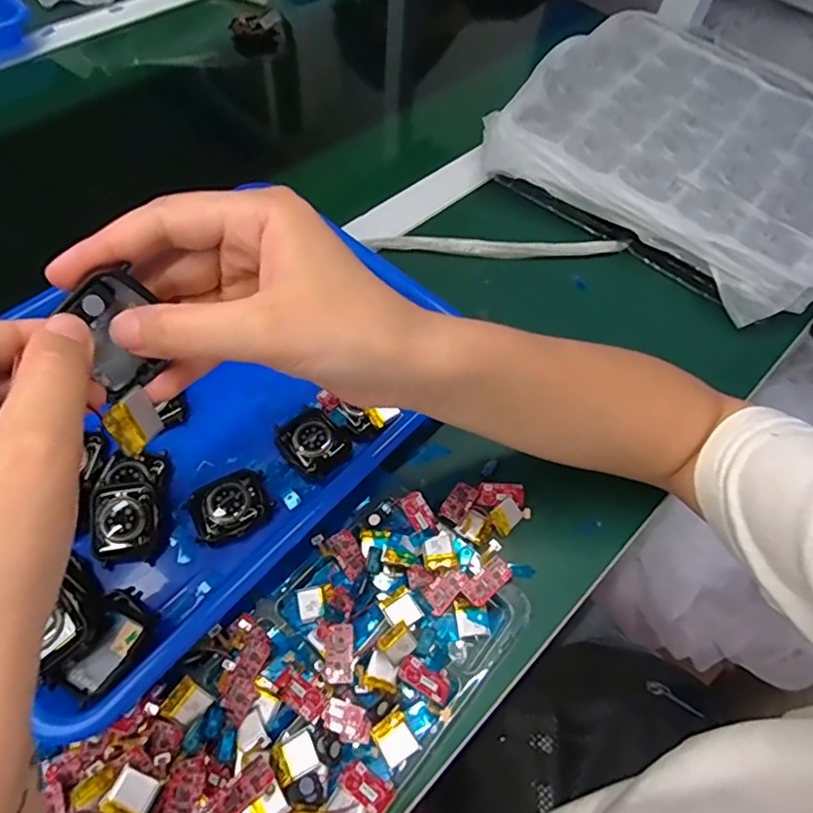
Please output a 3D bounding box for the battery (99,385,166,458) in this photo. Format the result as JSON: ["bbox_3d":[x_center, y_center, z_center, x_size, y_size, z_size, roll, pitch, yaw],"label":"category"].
[{"bbox_3d":[-0.096,0.005,0.200,0.004,0.018,0.022,-15,26,22],"label":"battery"}]

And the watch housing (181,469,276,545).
[{"bbox_3d":[-0.103,0.058,0.329,0.045,0.013,0.038,-23,63,-17],"label":"watch housing"}]

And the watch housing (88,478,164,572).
[{"bbox_3d":[-0.156,0.066,0.316,0.034,0.013,0.045,-5,78,-10],"label":"watch housing"}]

